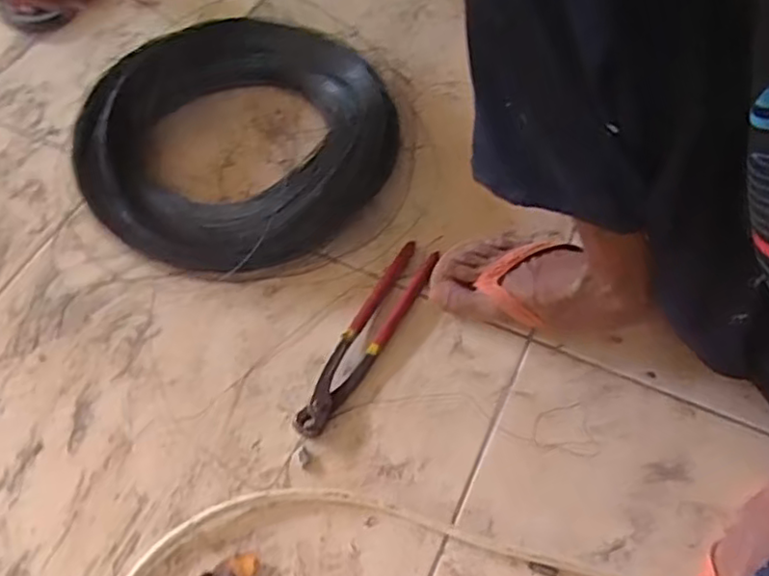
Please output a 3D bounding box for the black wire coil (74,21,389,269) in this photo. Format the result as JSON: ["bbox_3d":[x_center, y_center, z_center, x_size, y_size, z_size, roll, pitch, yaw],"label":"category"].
[{"bbox_3d":[-0.166,-0.174,0.755,0.333,0.091,0.343,0,59,0],"label":"black wire coil"}]

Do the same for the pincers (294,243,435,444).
[{"bbox_3d":[-0.018,0.045,0.647,0.046,0.023,0.223,29,63,16],"label":"pincers"}]

